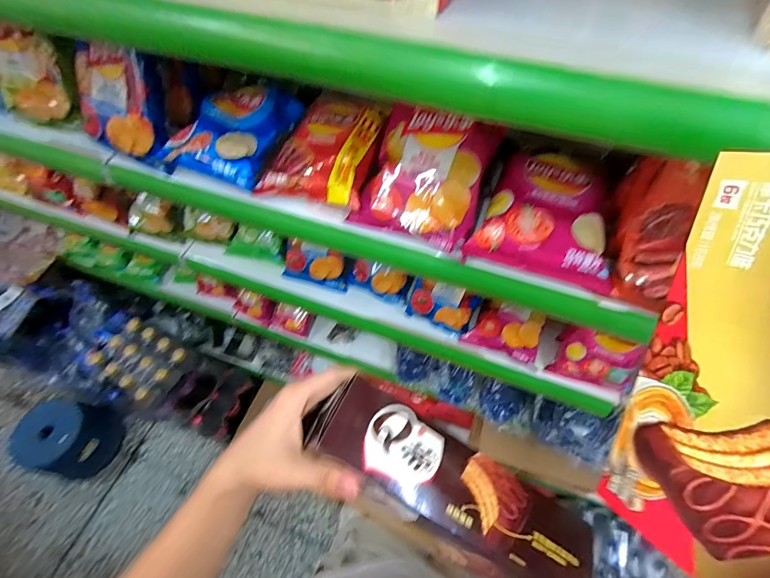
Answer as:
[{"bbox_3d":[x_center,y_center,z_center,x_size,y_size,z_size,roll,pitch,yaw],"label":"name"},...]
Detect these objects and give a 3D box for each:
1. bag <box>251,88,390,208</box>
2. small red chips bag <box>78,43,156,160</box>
[{"bbox_3d":[-0.086,-0.188,0.514,0.148,0.050,0.143,16,61,11],"label":"bag"},{"bbox_3d":[-0.391,-0.269,0.526,0.131,0.134,0.027,22,26,13],"label":"small red chips bag"}]

